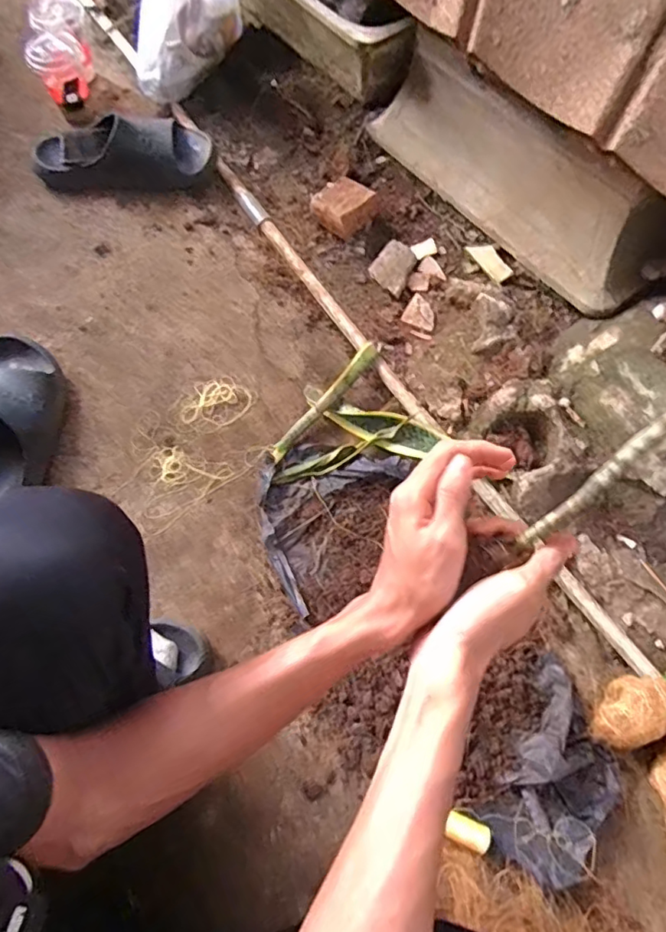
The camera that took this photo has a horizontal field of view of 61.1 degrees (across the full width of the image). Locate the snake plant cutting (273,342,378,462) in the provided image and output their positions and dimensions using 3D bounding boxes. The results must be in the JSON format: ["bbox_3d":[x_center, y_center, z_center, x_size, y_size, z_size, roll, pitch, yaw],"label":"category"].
[{"bbox_3d":[-0.011,-0.091,0.812,0.025,0.025,0.218,37,73,15],"label":"snake plant cutting"}]

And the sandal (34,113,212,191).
[{"bbox_3d":[-0.355,-0.538,0.952,0.298,0.077,0.107,-7,68,-2],"label":"sandal"}]

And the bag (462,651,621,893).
[{"bbox_3d":[0.258,0.349,0.644,0.138,0.050,0.214,33,72,13],"label":"bag"}]

